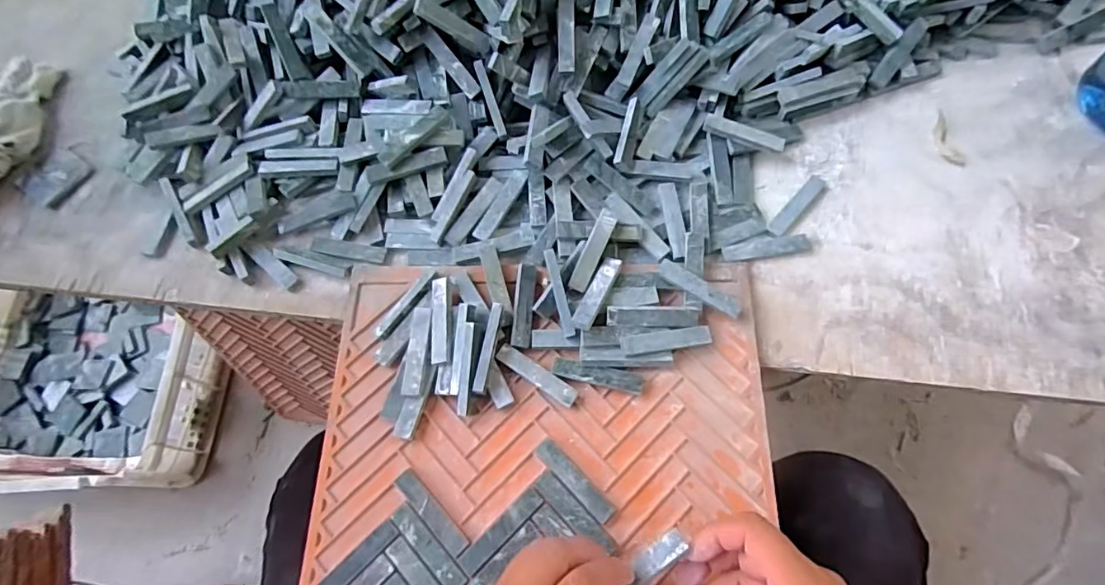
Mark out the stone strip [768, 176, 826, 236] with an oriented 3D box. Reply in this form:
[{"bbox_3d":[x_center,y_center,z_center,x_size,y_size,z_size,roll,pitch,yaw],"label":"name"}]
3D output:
[{"bbox_3d":[0.184,-0.065,0.409,0.012,0.006,0.062,39,76,17],"label":"stone strip"}]

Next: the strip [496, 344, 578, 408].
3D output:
[{"bbox_3d":[-0.011,0.057,0.378,0.063,0.009,0.013,33,74,15],"label":"strip"}]

